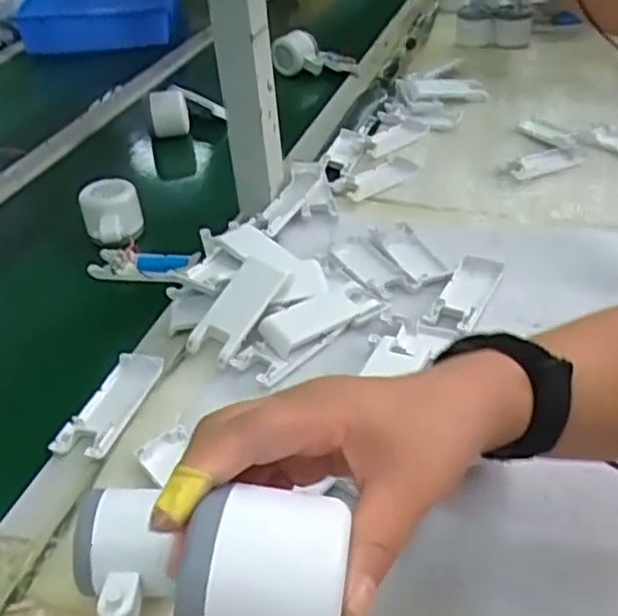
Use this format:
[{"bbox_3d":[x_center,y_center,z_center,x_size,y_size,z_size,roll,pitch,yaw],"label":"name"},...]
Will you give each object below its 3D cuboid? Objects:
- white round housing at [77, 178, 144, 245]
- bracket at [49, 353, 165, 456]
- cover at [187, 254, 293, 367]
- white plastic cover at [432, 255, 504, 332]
[{"bbox_3d":[-0.201,-0.098,0.738,0.056,0.049,0.065,-16,39,-16],"label":"white round housing"},{"bbox_3d":[-0.147,0.072,0.547,0.045,0.010,0.103,12,40,19],"label":"bracket"},{"bbox_3d":[-0.059,0.002,0.603,0.045,0.030,0.098,21,62,29],"label":"cover"},{"bbox_3d":[0.140,-0.015,0.635,0.039,0.011,0.097,17,42,25],"label":"white plastic cover"}]

